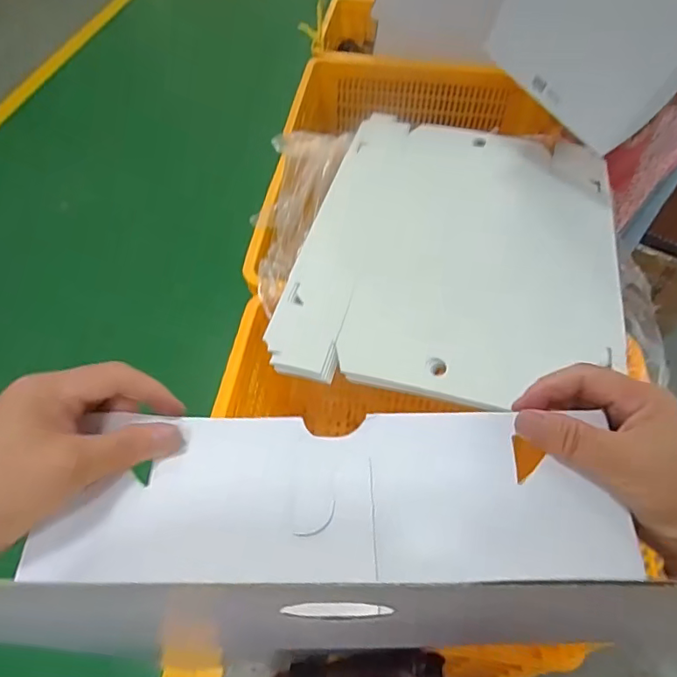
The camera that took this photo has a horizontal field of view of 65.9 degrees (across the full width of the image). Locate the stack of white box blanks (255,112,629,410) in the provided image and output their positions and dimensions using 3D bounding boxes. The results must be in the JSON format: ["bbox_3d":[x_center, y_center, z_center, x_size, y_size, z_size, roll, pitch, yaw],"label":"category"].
[{"bbox_3d":[0.225,-0.177,0.942,0.523,0.048,0.697,11,52,8],"label":"stack of white box blanks"}]

